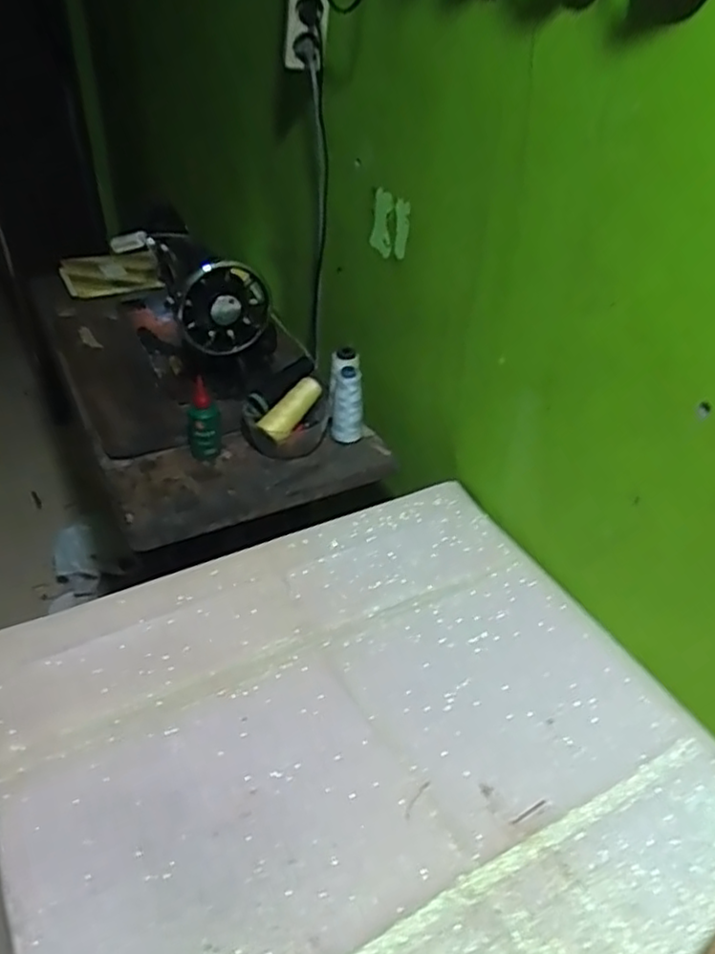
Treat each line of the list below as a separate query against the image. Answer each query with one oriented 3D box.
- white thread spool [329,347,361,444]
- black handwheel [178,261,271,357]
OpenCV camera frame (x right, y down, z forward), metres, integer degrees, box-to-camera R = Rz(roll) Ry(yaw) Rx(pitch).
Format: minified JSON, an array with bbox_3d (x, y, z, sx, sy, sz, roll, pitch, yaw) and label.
[{"bbox_3d":[-0.016,-0.117,1.020,0.048,0.121,0.060,-2,39,-5],"label":"white thread spool"},{"bbox_3d":[-0.188,-0.237,0.990,0.128,0.135,0.028,-17,43,-24],"label":"black handwheel"}]

